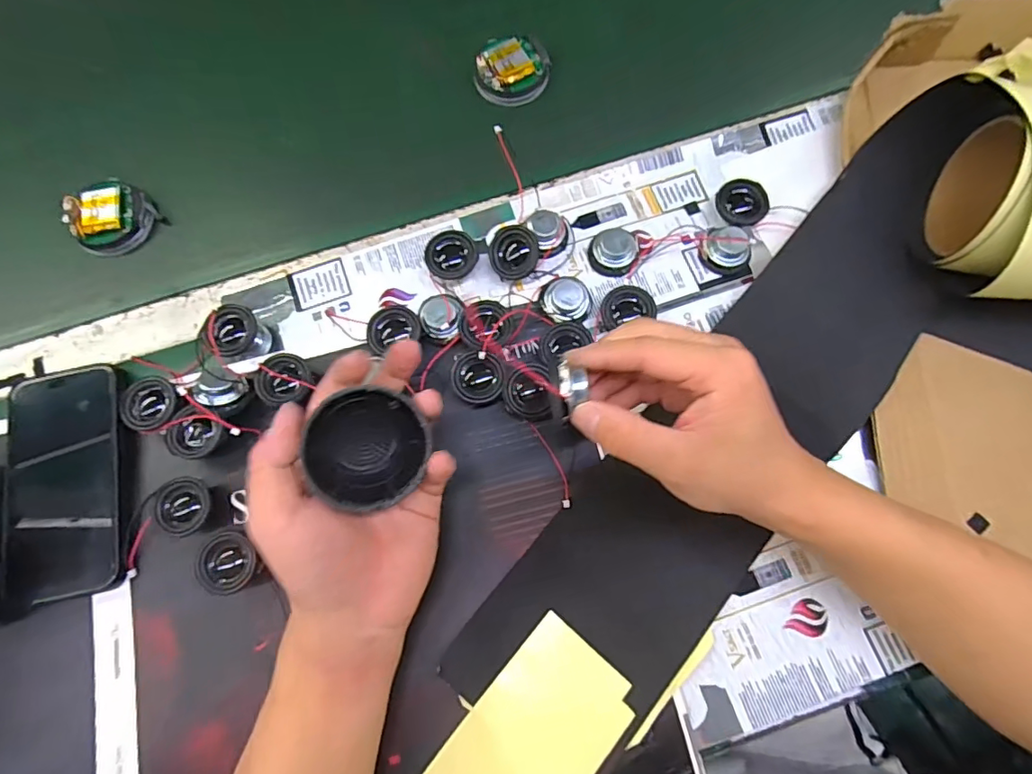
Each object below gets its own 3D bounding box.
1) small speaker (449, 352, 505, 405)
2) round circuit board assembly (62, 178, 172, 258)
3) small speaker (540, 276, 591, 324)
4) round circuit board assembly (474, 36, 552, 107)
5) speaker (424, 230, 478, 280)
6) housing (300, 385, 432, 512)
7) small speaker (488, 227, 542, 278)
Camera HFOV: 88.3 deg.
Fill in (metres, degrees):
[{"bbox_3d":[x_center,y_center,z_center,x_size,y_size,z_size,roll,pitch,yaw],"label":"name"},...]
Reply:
[{"bbox_3d":[-0.025,-0.006,0.351,0.032,0.011,0.031,0,75,2],"label":"small speaker"},{"bbox_3d":[-0.309,-0.132,0.409,0.057,0.024,0.050,-41,77,-9],"label":"round circuit board assembly"},{"bbox_3d":[0.035,-0.061,0.366,0.035,0.017,0.034,0,75,2],"label":"small speaker"},{"bbox_3d":[-0.002,-0.256,0.431,0.059,0.019,0.049,-3,75,1],"label":"round circuit board assembly"},{"bbox_3d":[-0.045,-0.093,0.374,0.035,0.013,0.031,-22,107,-1],"label":"speaker"},{"bbox_3d":[-0.075,0.030,0.271,0.058,0.025,0.057,-7,75,0],"label":"housing"},{"bbox_3d":[-0.001,-0.093,0.370,0.034,0.012,0.034,3,106,12],"label":"small speaker"}]

